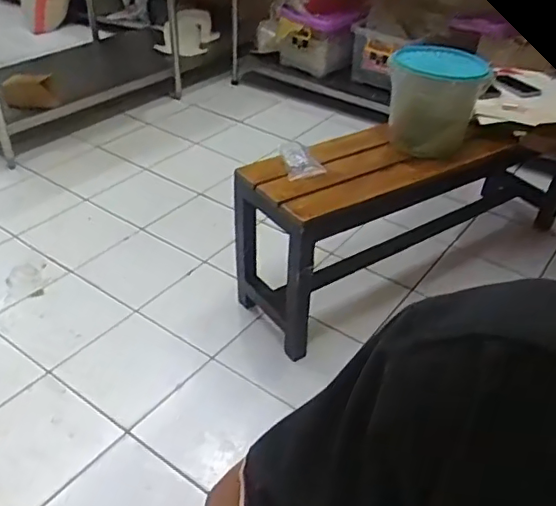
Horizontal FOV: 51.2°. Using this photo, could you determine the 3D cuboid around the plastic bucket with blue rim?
[{"bbox_3d":[0.353,-0.332,1.321,0.197,0.243,0.175,13,38,18],"label":"plastic bucket with blue rim"}]

